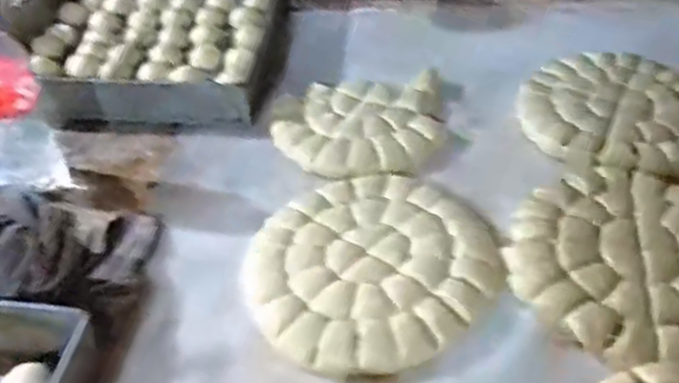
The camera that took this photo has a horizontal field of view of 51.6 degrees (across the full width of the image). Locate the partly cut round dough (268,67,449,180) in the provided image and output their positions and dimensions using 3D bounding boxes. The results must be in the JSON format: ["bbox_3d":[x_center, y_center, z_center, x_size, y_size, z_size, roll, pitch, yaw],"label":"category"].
[{"bbox_3d":[0.029,-0.087,0.943,0.213,0.038,0.207,-2,42,1],"label":"partly cut round dough"}]

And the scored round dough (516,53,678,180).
[{"bbox_3d":[0.374,-0.102,0.938,0.255,0.042,0.253,-2,42,1],"label":"scored round dough"}]

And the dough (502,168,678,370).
[{"bbox_3d":[0.314,0.072,0.742,0.252,0.033,0.259,-2,42,1],"label":"dough"}]

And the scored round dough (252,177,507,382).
[{"bbox_3d":[0.026,0.069,0.746,0.247,0.015,0.263,-2,42,1],"label":"scored round dough"}]

